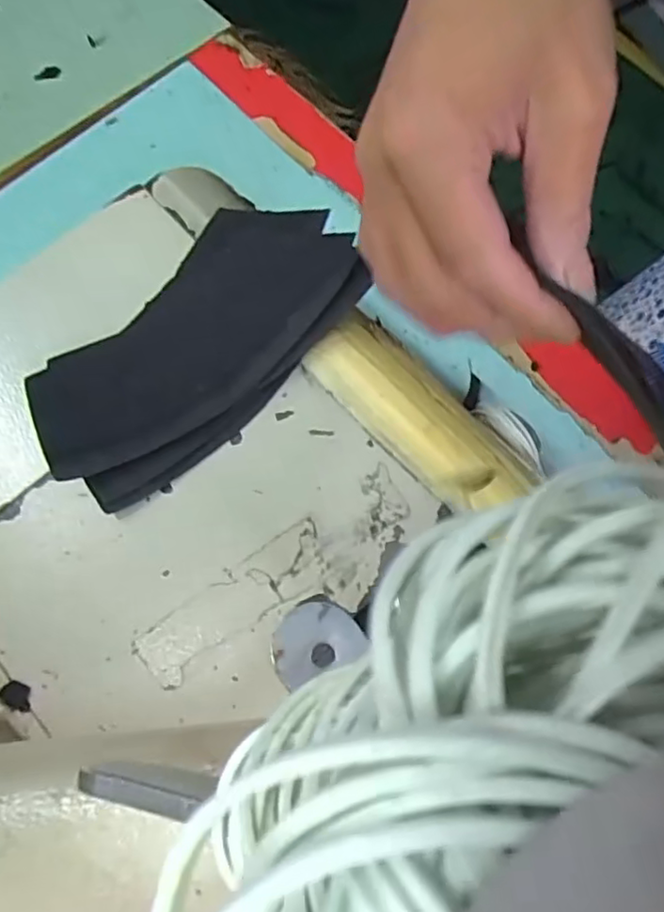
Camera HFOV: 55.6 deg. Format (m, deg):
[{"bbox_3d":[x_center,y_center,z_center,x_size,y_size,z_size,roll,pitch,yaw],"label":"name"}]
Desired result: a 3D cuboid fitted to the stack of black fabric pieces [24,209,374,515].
[{"bbox_3d":[-0.058,-0.050,0.269,0.076,0.015,0.150,42,83,8],"label":"stack of black fabric pieces"}]

